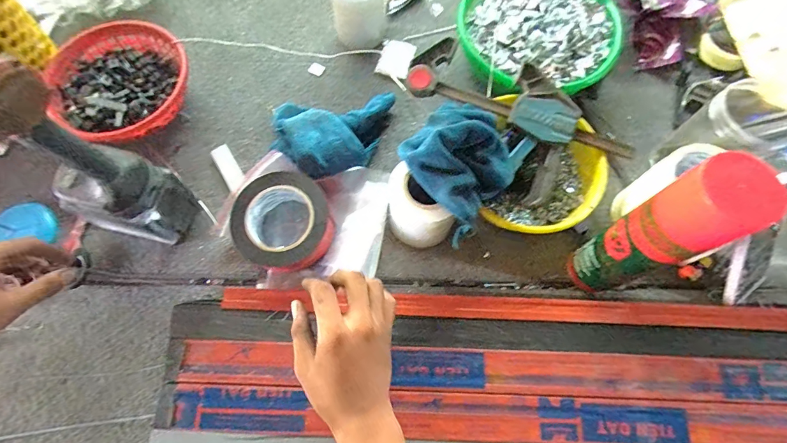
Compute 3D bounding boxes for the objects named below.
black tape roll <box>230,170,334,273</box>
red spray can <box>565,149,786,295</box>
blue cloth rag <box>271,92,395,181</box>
[{"bbox_3d":[-0.139,0.000,0.495,0.114,0.061,0.118,0,71,0],"label":"black tape roll"},{"bbox_3d":[0.263,0.014,0.399,0.065,0.236,0.065,0,68,-1],"label":"red spray can"},{"bbox_3d":[-0.071,-0.126,0.545,0.177,0.052,0.114,-19,72,-6],"label":"blue cloth rag"}]

